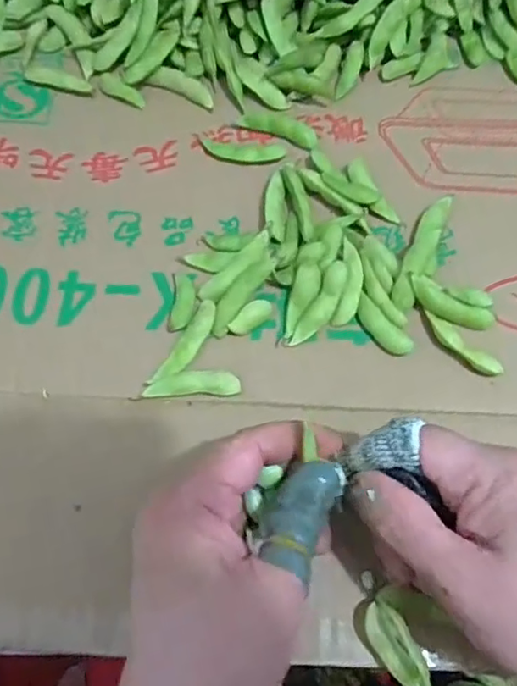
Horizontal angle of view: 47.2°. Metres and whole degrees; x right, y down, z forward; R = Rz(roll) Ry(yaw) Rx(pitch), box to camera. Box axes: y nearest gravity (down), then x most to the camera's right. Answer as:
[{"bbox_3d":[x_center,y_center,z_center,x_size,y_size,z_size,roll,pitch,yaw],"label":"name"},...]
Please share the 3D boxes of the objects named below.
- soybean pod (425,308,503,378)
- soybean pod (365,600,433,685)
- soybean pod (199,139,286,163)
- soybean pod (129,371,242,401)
[{"bbox_3d":[0.106,0.001,0.313,0.048,0.010,0.013,39,71,15],"label":"soybean pod"},{"bbox_3d":[0.060,0.132,0.250,0.015,0.013,0.043,-24,68,-11],"label":"soybean pod"},{"bbox_3d":[-0.009,-0.119,0.363,0.052,0.004,0.014,5,66,1],"label":"soybean pod"},{"bbox_3d":[-0.036,0.022,0.303,0.051,0.011,0.013,0,66,-1],"label":"soybean pod"}]

